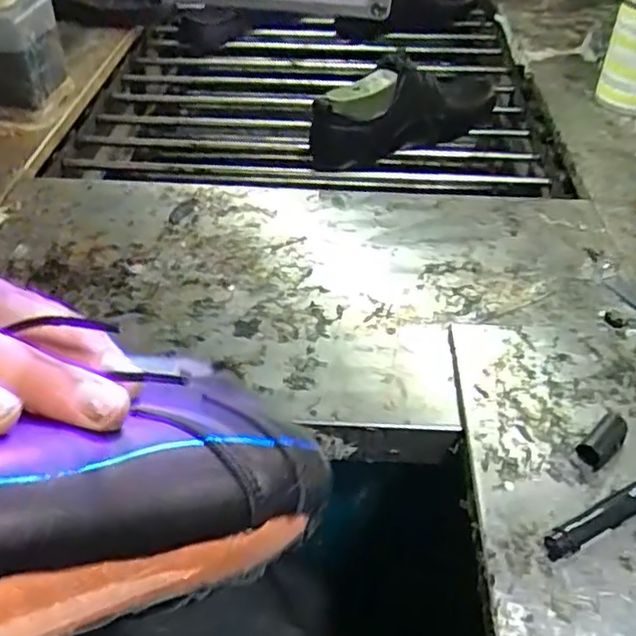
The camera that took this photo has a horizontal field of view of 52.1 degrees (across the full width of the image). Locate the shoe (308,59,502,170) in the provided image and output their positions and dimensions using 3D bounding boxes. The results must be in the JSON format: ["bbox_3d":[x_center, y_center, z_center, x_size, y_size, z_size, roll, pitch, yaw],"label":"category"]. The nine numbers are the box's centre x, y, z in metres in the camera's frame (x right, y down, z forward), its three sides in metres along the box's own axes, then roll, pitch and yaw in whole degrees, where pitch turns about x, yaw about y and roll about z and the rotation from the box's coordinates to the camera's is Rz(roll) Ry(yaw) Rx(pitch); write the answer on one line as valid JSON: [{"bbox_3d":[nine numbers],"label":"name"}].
[{"bbox_3d":[0.120,-0.256,0.807,0.251,0.118,0.098,-17,45,-19],"label":"shoe"}]

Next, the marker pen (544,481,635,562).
[{"bbox_3d":[0.184,0.107,0.379,0.124,0.018,0.014,-19,46,-20],"label":"marker pen"}]

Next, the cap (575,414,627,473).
[{"bbox_3d":[0.181,0.078,0.412,0.036,0.017,0.019,-34,52,-31],"label":"cap"}]

